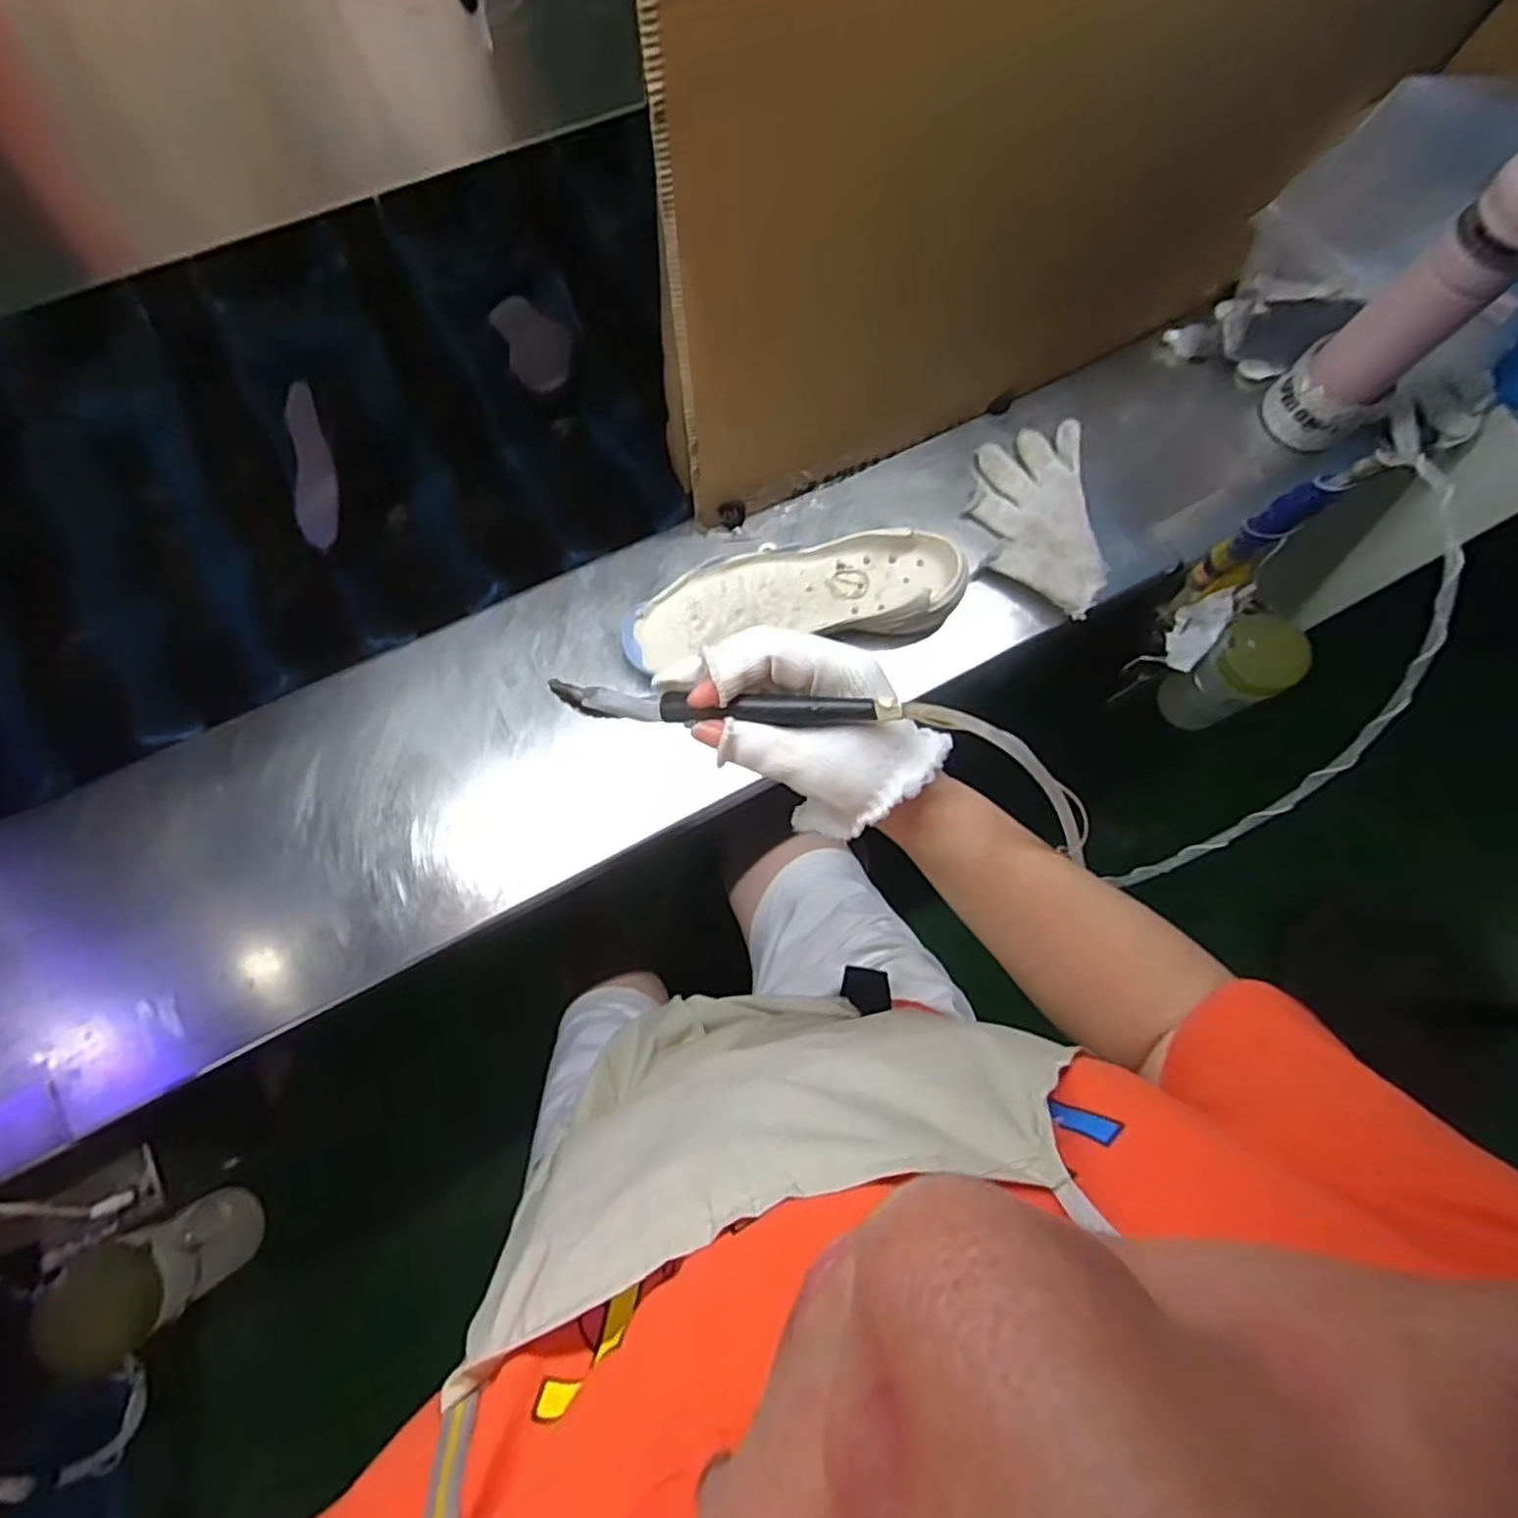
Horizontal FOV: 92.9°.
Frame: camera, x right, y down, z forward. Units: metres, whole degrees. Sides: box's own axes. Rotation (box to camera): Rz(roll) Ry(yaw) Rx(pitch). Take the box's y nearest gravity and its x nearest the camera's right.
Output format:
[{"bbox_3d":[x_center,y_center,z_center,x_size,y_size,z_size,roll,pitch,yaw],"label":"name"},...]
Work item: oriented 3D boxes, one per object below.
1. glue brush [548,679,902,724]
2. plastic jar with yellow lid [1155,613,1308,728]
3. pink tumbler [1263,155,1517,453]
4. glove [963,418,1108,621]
[{"bbox_3d":[-0.019,-0.025,0.333,0.159,0.018,0.012,3,72,14],"label":"glue brush"},{"bbox_3d":[0.471,-0.082,0.728,0.068,0.134,0.072,1,75,-3],"label":"plastic jar with yellow lid"},{"bbox_3d":[0.538,-0.364,0.592,0.084,0.230,0.090,40,77,7],"label":"pink tumbler"},{"bbox_3d":[0.245,-0.216,0.632,0.105,0.027,0.184,-4,75,-4],"label":"glove"}]

